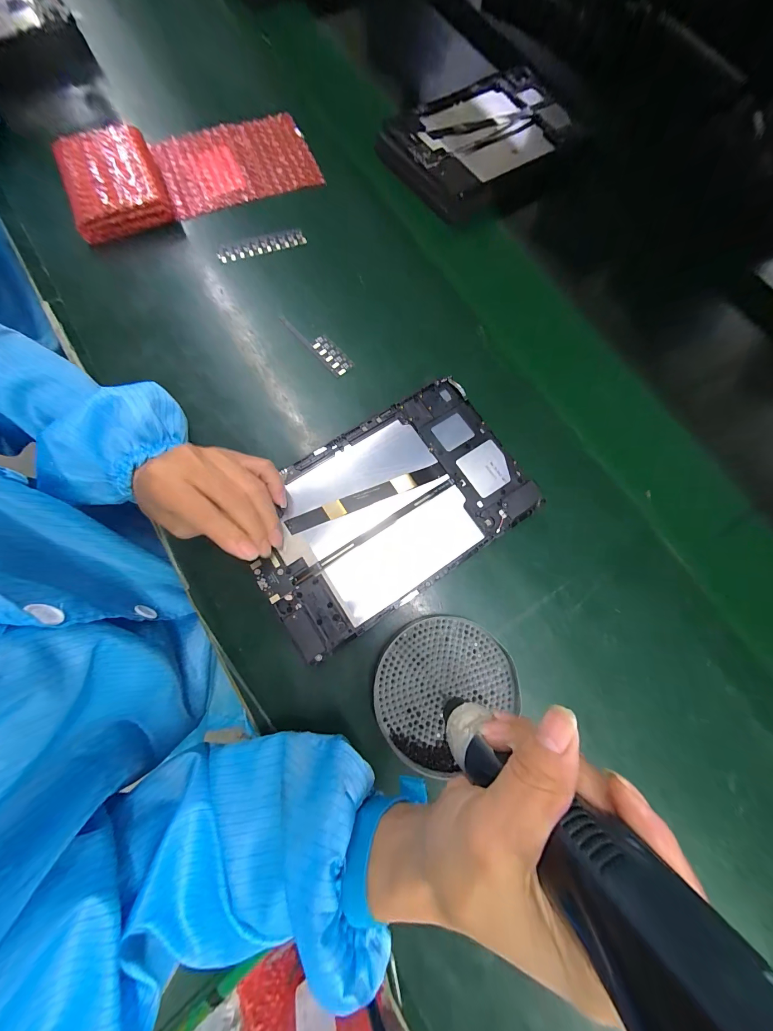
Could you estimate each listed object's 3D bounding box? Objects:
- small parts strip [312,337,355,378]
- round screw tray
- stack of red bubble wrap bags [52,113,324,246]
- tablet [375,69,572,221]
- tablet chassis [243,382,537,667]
[{"bbox_3d":[-0.058,-0.165,0.339,0.020,0.007,0.049,-41,82,-13],"label":"small parts strip"},{"bbox_3d":[0.043,0.138,0.268,0.112,0.014,0.101,-39,81,-12],"label":"round screw tray"},{"bbox_3d":[-0.226,-0.406,0.380,0.276,0.041,0.126,-26,78,-8],"label":"stack of red bubble wrap bags"},{"bbox_3d":[0.126,-0.486,0.423,0.247,0.024,0.160,-35,80,-12],"label":"tablet"},{"bbox_3d":[0.000,-0.008,0.280,0.234,0.013,0.147,-32,79,-10],"label":"tablet chassis"}]

